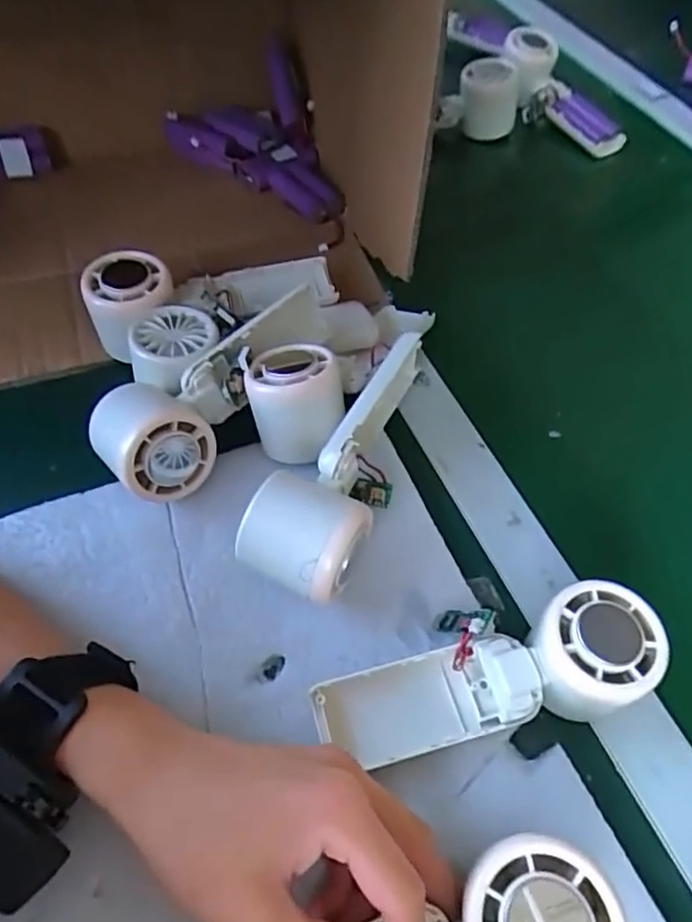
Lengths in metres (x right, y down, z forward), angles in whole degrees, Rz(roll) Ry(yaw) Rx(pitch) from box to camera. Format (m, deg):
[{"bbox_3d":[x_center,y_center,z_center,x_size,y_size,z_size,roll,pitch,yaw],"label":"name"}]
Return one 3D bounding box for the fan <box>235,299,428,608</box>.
[{"bbox_3d":[0.008,-0.006,0.362,0.056,0.060,0.173,25,57,14],"label":"fan"}]

